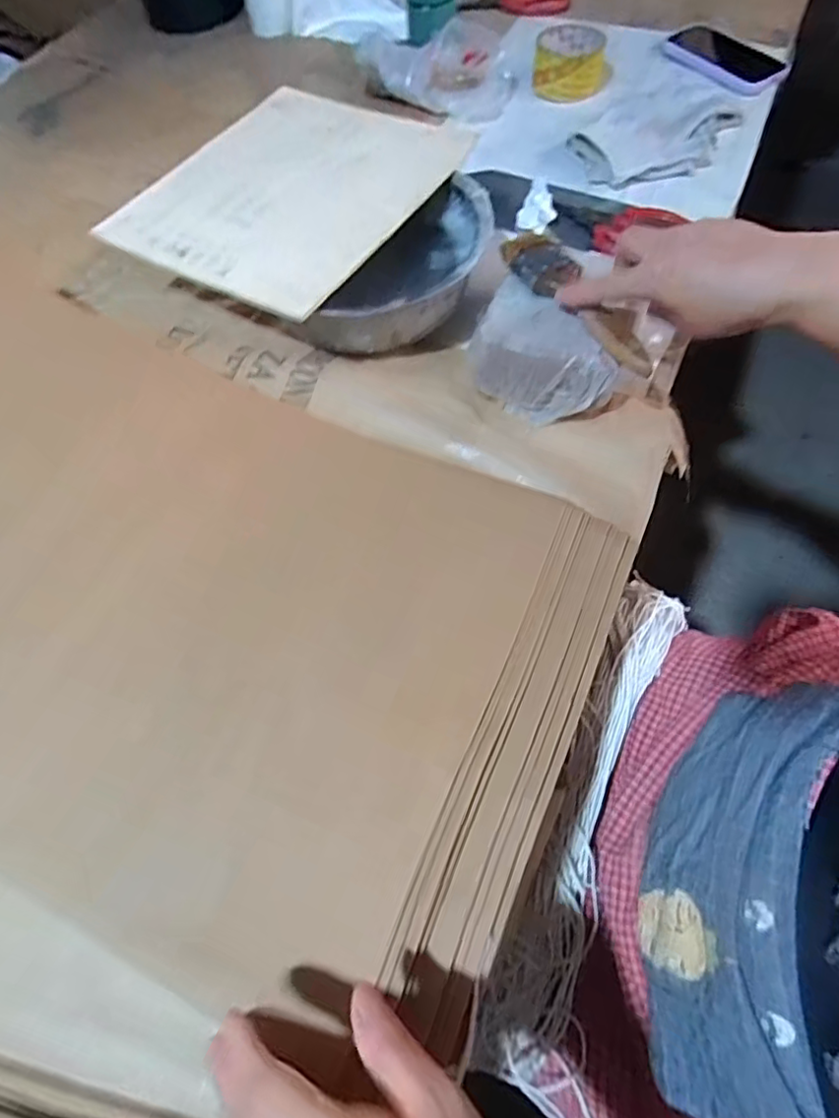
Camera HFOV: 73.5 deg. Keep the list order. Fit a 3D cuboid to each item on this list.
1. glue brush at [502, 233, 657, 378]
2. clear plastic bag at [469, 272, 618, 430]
[{"bbox_3d":[0.125,-0.203,0.439,0.040,0.017,0.172,-27,65,-11],"label":"glue brush"},{"bbox_3d":[0.098,-0.158,0.456,0.121,0.060,0.072,35,71,19],"label":"clear plastic bag"}]

